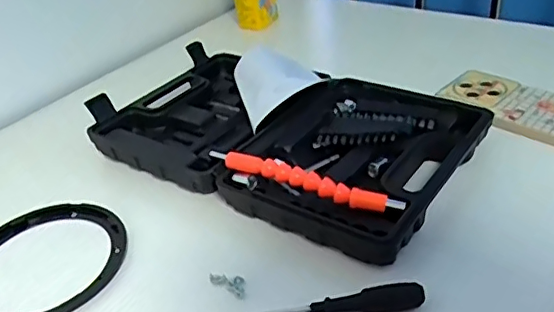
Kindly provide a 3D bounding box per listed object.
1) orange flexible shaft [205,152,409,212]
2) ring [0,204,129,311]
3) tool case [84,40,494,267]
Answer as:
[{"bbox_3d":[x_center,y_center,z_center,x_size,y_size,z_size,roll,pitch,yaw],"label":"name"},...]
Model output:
[{"bbox_3d":[0.018,0.019,0.440,0.161,0.020,0.014,12,37,27],"label":"orange flexible shaft"},{"bbox_3d":[-0.187,0.082,0.444,0.132,0.007,0.127,-5,33,3],"label":"ring"},{"bbox_3d":[-0.004,-0.029,0.536,0.353,0.050,0.215,17,40,32],"label":"tool case"}]

